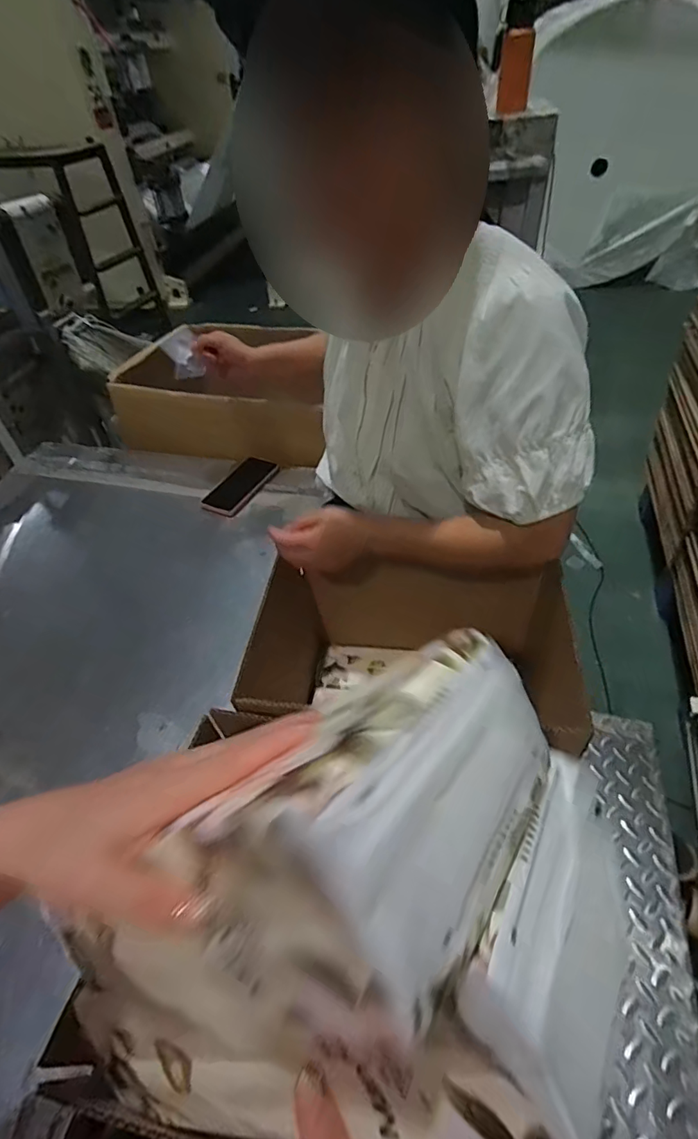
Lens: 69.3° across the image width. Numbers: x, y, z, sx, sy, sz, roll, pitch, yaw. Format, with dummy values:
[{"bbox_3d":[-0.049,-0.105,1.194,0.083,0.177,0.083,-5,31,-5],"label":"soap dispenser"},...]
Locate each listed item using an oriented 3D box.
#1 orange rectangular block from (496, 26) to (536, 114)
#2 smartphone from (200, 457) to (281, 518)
[{"bbox_3d":[0.451,-1.350,1.370,0.079,0.161,0.061,7,48,12],"label":"orange rectangular block"},{"bbox_3d":[-0.201,-0.163,0.968,0.084,0.012,0.181,16,50,19],"label":"smartphone"}]

